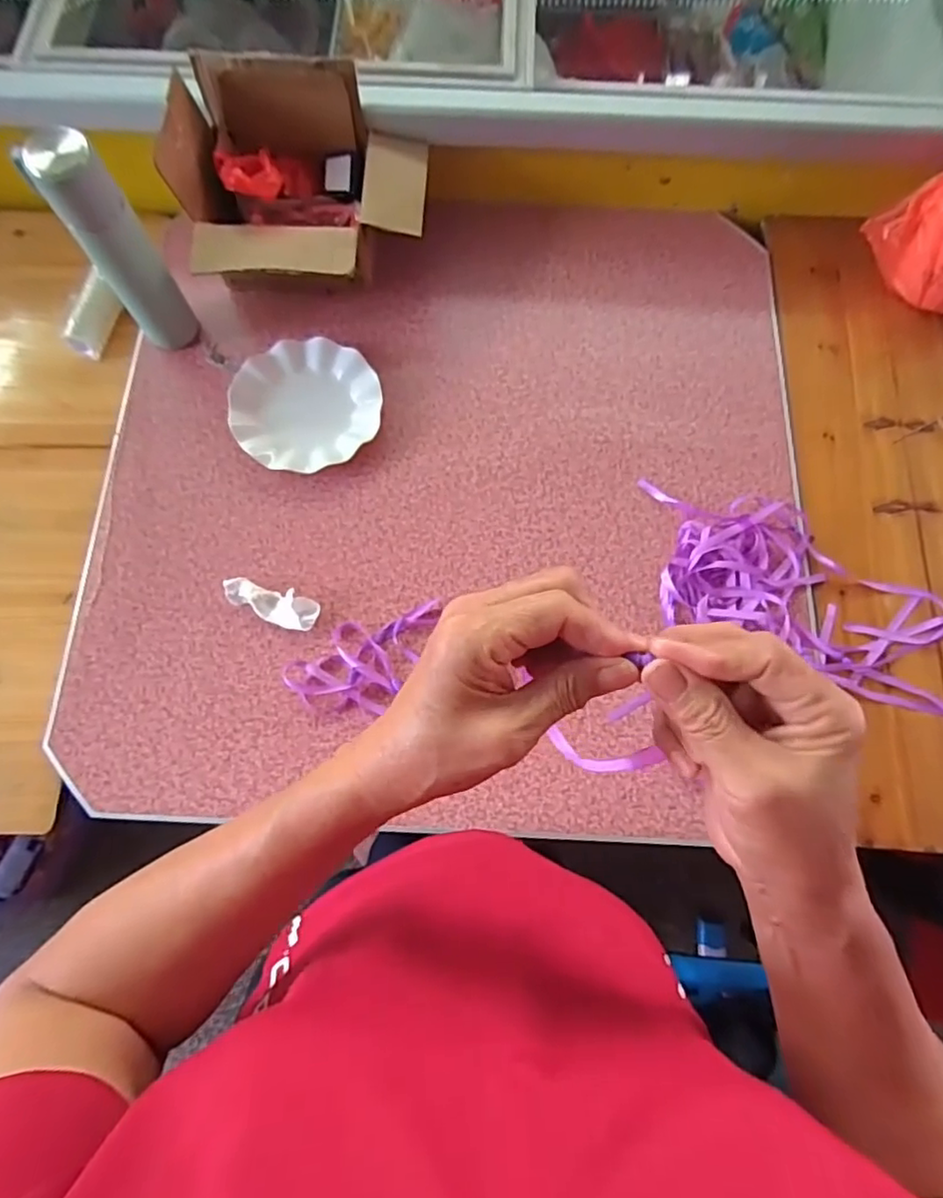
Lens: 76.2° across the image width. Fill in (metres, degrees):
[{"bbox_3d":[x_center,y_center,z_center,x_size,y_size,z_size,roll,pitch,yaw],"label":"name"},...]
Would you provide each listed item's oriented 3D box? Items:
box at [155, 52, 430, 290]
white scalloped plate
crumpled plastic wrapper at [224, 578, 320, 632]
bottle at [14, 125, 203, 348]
[{"bbox_3d":[-0.200,-0.490,0.749,0.275,0.184,0.223,0,74,-1],"label":"box"},{"bbox_3d":[-0.206,-0.241,0.756,0.178,0.027,0.179,0,74,-1],"label":"white scalloped plate"},{"bbox_3d":[-0.228,0.004,0.687,0.108,0.021,0.039,22,75,5],"label":"crumpled plastic wrapper"},{"bbox_3d":[-0.381,-0.372,0.668,0.066,0.253,0.061,-33,77,-10],"label":"bottle"}]

